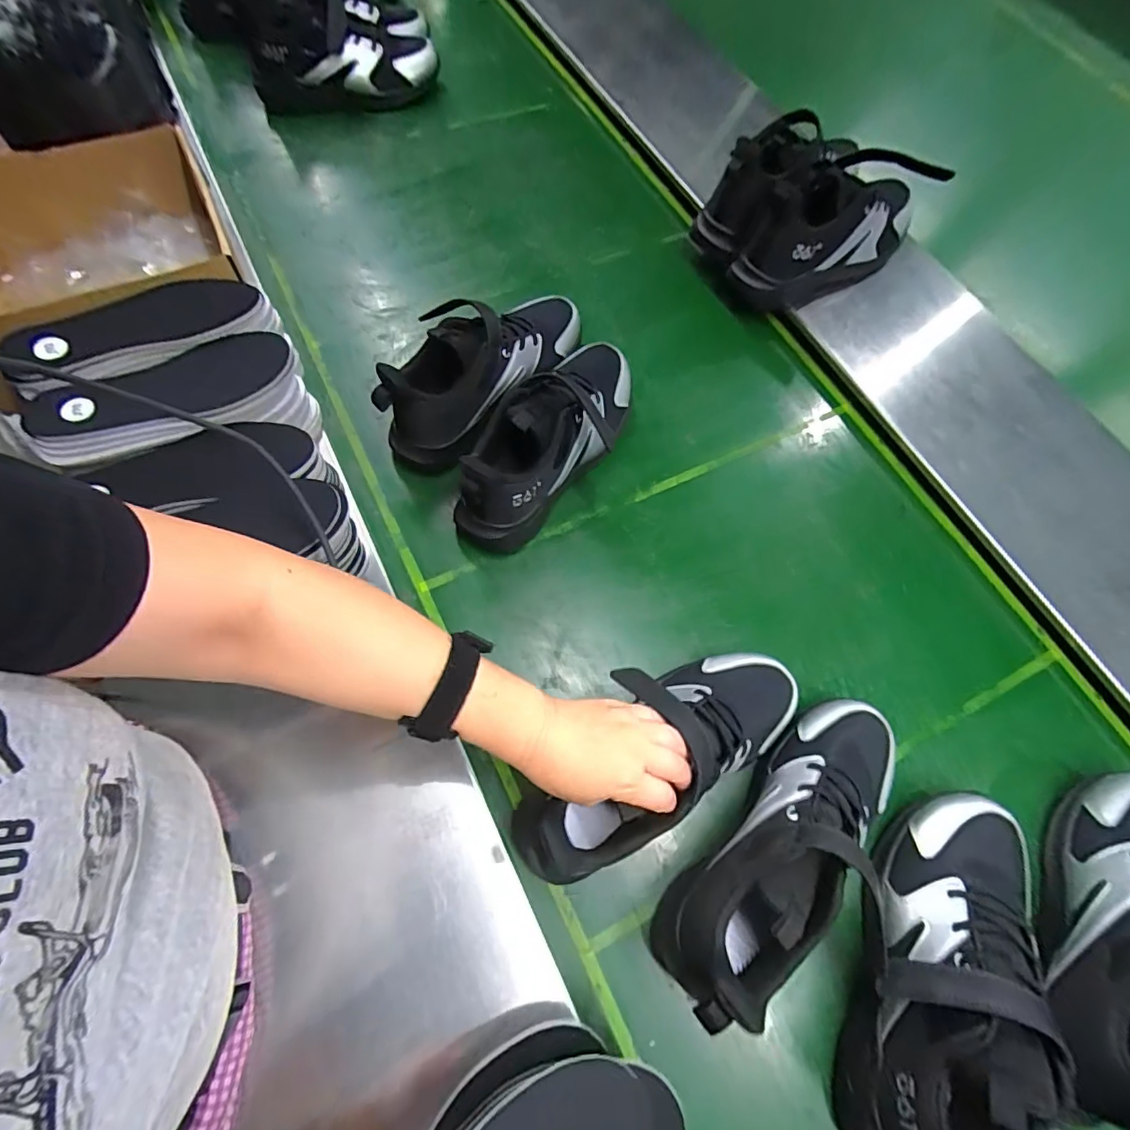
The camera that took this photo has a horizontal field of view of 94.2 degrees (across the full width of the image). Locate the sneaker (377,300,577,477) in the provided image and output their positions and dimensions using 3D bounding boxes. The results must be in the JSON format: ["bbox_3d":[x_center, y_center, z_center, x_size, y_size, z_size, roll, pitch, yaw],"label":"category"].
[{"bbox_3d":[-0.086,-0.220,0.544,0.099,0.099,0.262,39,71,12],"label":"sneaker"}]

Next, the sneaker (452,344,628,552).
[{"bbox_3d":[-0.008,-0.130,0.523,0.089,0.124,0.258,31,70,9],"label":"sneaker"}]

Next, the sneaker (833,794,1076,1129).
[{"bbox_3d":[0.264,0.281,0.364,0.095,0.108,0.263,28,69,8],"label":"sneaker"}]

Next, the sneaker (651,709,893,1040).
[{"bbox_3d":[0.179,0.213,0.399,0.103,0.123,0.256,41,72,12],"label":"sneaker"}]

